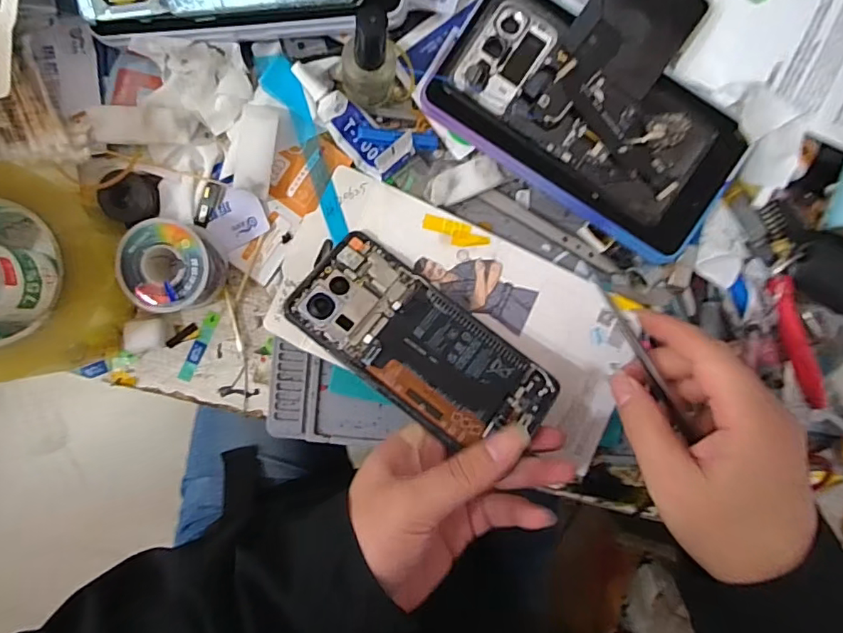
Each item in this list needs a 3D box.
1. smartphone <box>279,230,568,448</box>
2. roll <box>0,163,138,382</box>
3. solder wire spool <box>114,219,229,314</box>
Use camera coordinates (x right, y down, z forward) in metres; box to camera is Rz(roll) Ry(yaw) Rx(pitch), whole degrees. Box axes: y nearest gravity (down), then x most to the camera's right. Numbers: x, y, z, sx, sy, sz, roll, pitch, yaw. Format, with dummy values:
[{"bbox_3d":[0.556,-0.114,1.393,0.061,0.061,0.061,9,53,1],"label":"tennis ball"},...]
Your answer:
[{"bbox_3d":[0.002,0.017,0.309,0.163,0.008,0.077,36,69,3],"label":"smartphone"},{"bbox_3d":[-0.237,-0.023,0.296,0.116,0.052,0.113,0,90,-5],"label":"roll"},{"bbox_3d":[-0.152,-0.030,0.312,0.054,0.032,0.052,0,90,-5],"label":"solder wire spool"}]

